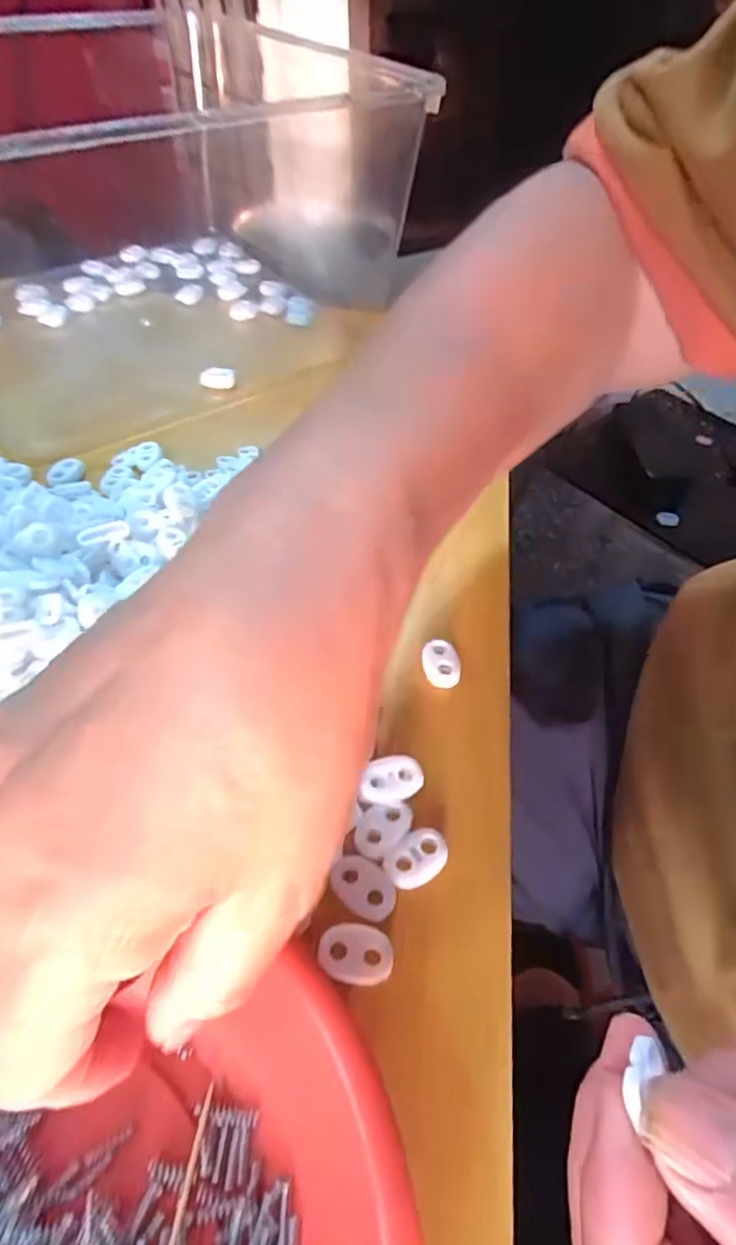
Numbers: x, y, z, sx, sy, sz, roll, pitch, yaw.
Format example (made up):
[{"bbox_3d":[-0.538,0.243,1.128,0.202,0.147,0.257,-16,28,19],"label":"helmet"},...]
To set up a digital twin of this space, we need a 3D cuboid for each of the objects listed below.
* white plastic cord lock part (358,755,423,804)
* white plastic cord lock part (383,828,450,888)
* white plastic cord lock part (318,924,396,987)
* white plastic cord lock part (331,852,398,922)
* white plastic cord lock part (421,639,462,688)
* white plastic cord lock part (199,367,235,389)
[{"bbox_3d":[0.008,0.055,0.211,0.022,0.007,0.015,-7,50,-6],"label":"white plastic cord lock part"},{"bbox_3d":[0.016,0.076,0.197,0.022,0.004,0.014,-31,57,-24],"label":"white plastic cord lock part"},{"bbox_3d":[-0.004,0.098,0.180,0.022,0.004,0.016,7,50,5],"label":"white plastic cord lock part"},{"bbox_3d":[-0.002,0.084,0.193,0.022,0.004,0.016,25,54,19],"label":"white plastic cord lock part"},{"bbox_3d":[0.030,0.017,0.249,0.014,0.009,0.019,-8,50,-8],"label":"white plastic cord lock part"},{"bbox_3d":[-0.098,-0.159,0.391,0.022,0.004,0.017,-2,50,-2],"label":"white plastic cord lock part"}]

